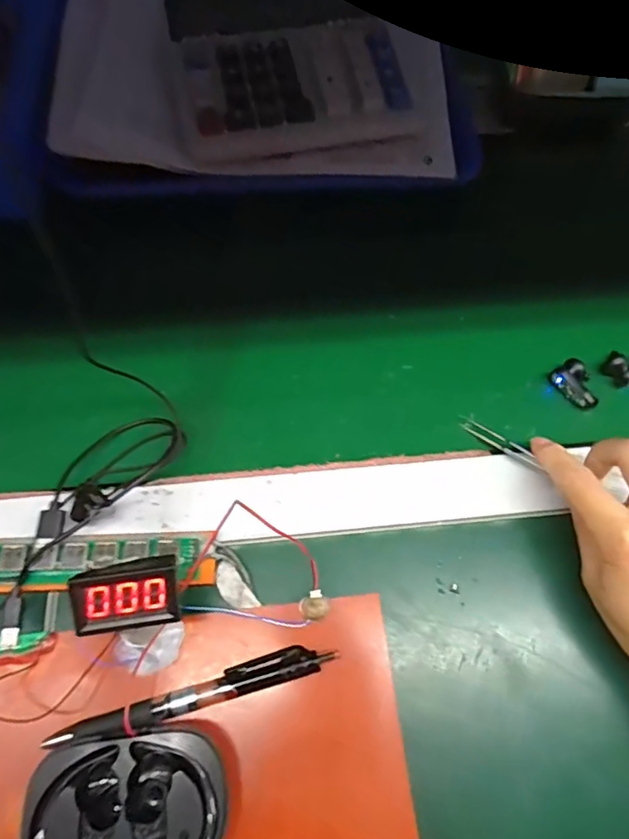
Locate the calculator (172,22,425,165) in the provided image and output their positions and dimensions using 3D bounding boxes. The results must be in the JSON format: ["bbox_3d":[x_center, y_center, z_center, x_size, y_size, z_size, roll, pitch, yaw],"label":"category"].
[{"bbox_3d":[-0.015,-0.262,0.423,0.184,0.036,0.111,-9,67,-6],"label":"calculator"}]

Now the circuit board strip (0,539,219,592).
[{"bbox_3d":[-0.155,0.082,0.294,0.195,0.010,0.028,-1,85,-4],"label":"circuit board strip"}]

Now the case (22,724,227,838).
[{"bbox_3d":[-0.083,0.177,0.241,0.083,0.033,0.057,-7,67,-5],"label":"case"}]

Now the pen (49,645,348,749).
[{"bbox_3d":[-0.058,0.139,0.262,0.140,0.013,0.013,-13,67,-12],"label":"pen"}]

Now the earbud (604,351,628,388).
[{"bbox_3d":[0.223,-0.041,0.370,0.024,0.012,0.035,43,72,15],"label":"earbud"}]

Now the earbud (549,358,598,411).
[{"bbox_3d":[0.184,-0.024,0.363,0.024,0.010,0.036,-32,71,-14],"label":"earbud"}]

